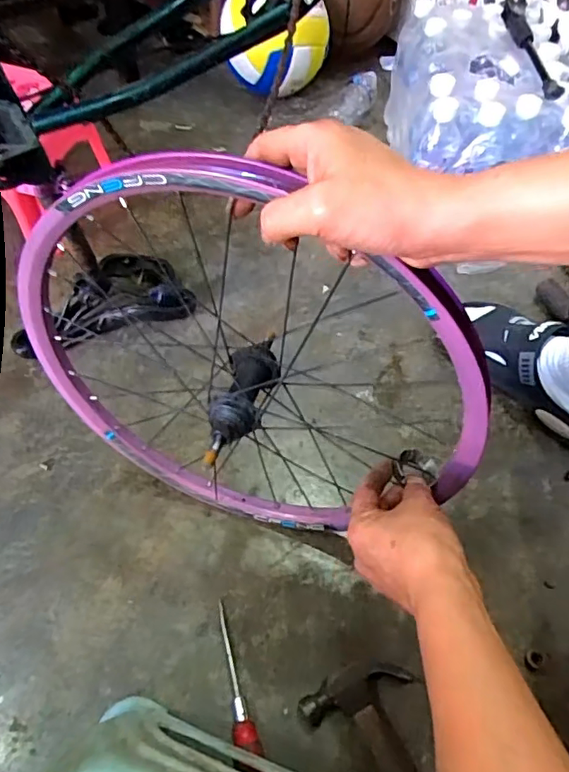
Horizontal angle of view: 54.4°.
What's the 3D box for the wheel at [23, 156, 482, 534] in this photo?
[{"bbox_3d":[-0.039,-0.001,0.487,0.407,0.391,0.086,18,59,9],"label":"wheel"}]

